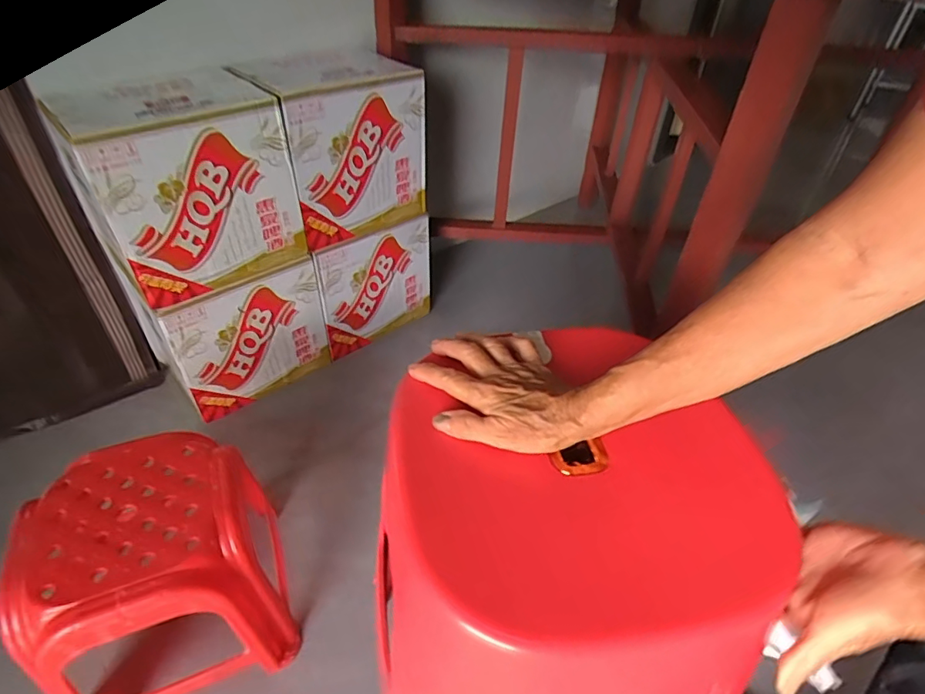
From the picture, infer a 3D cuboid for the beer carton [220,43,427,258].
[{"bbox_3d":[-0.252,-0.426,1.085,0.311,0.307,0.225,-26,48,-29],"label":"beer carton"}]

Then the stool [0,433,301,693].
[{"bbox_3d":[-0.412,0.312,0.718,0.272,0.258,0.274,-16,46,-19],"label":"stool"}]

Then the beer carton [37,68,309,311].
[{"bbox_3d":[-0.482,-0.283,0.911,0.210,0.292,0.296,34,50,31],"label":"beer carton"}]

